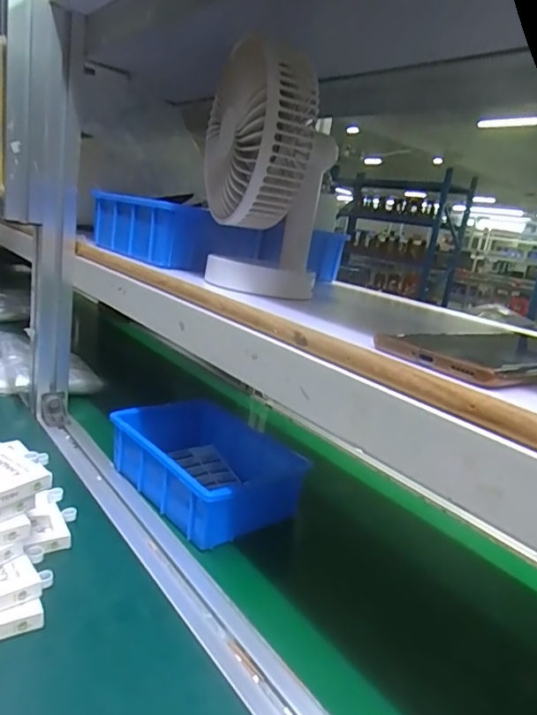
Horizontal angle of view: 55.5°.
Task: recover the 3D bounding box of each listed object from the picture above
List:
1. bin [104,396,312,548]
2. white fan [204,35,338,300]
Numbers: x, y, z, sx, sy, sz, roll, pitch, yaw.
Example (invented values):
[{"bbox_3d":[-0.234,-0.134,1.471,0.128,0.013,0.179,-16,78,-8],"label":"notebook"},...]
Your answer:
[{"bbox_3d":[-0.067,0.117,0.557,0.142,0.069,0.199,-6,21,-42],"label":"bin"},{"bbox_3d":[-0.007,-0.144,0.437,0.114,0.170,0.110,8,15,1],"label":"white fan"}]

